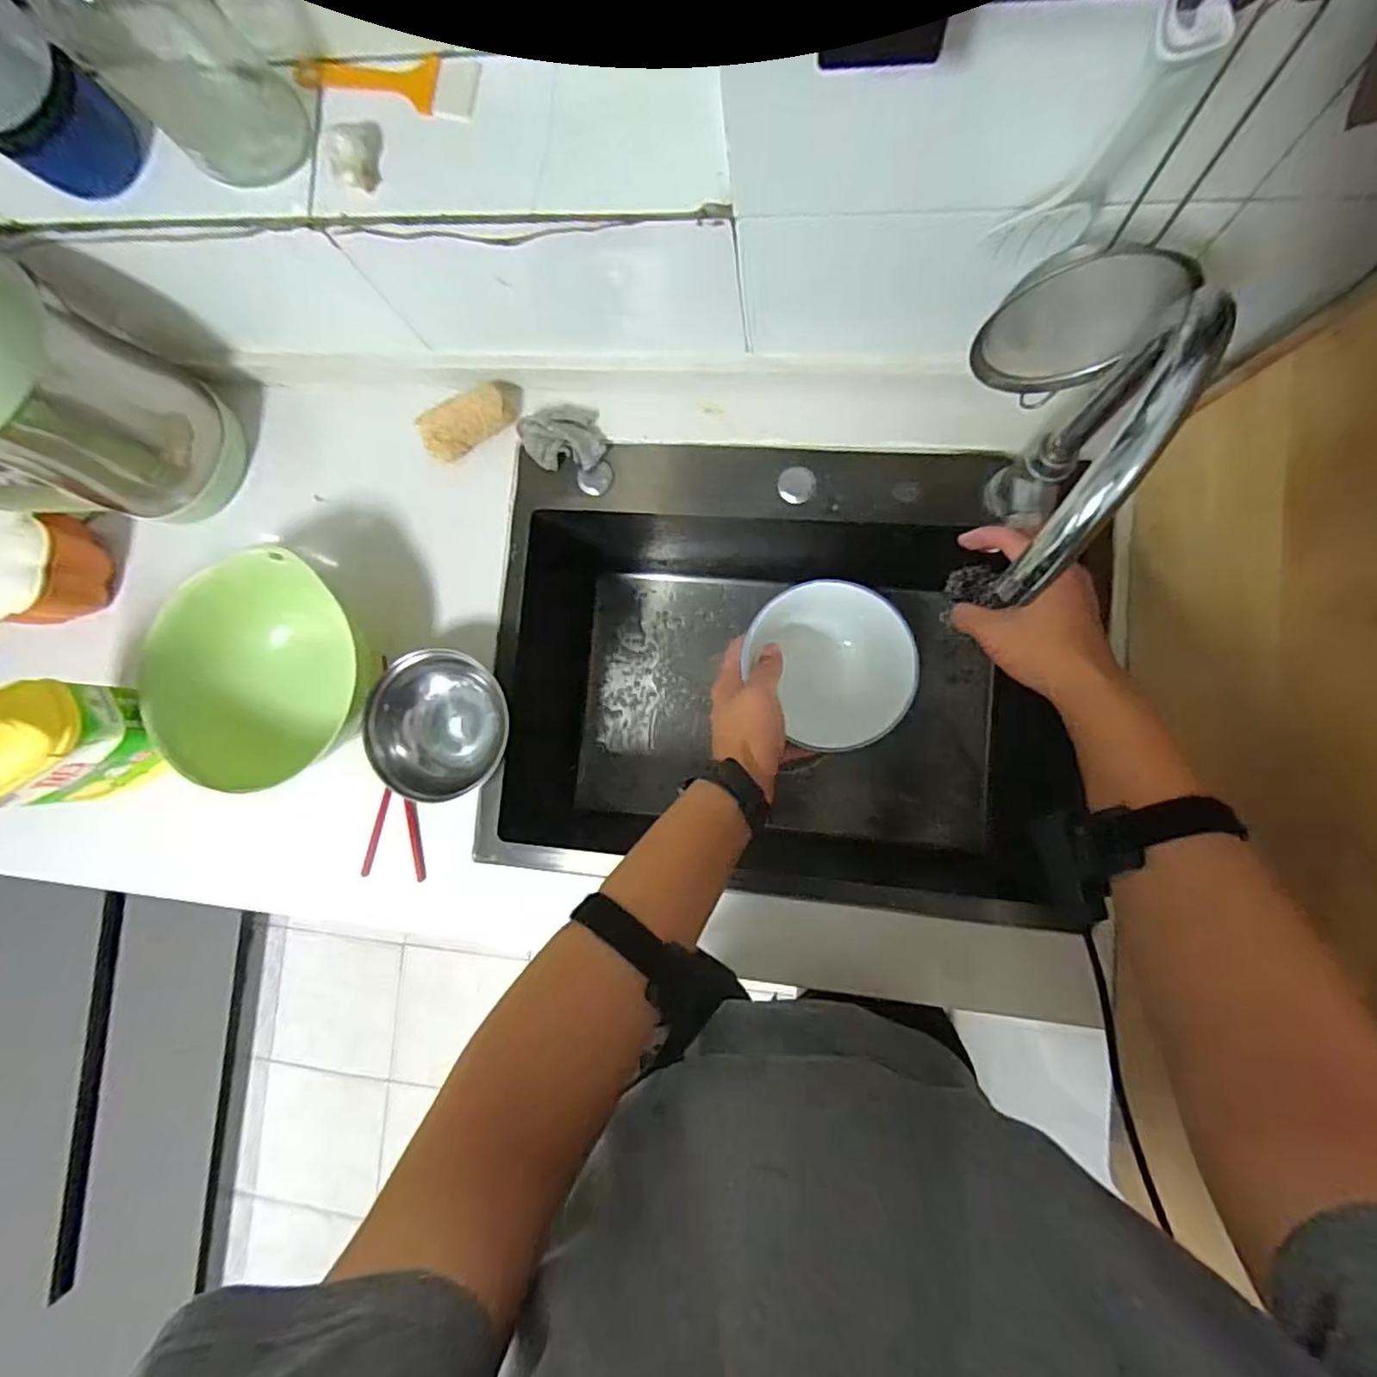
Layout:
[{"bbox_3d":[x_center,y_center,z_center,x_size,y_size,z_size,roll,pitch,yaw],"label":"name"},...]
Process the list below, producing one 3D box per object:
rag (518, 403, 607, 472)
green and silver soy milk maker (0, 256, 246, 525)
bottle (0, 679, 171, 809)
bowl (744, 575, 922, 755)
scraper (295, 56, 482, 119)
[{"bbox_3d":[-0.130,-0.267,0.682,0.085,0.042,0.070,6,87,9],"label":"rag"},{"bbox_3d":[-0.605,-0.262,0.619,0.194,0.270,0.136,-6,85,8],"label":"green and silver soy milk maker"},{"bbox_3d":[-0.581,0.051,0.589,0.139,0.221,0.074,-25,83,6],"label":"bottle"},{"bbox_3d":[0.116,-0.016,0.532,0.117,0.090,0.126,-1,86,8],"label":"bowl"},{"bbox_3d":[-0.225,-0.464,0.500,0.142,0.013,0.041,16,89,9],"label":"scraper"}]

